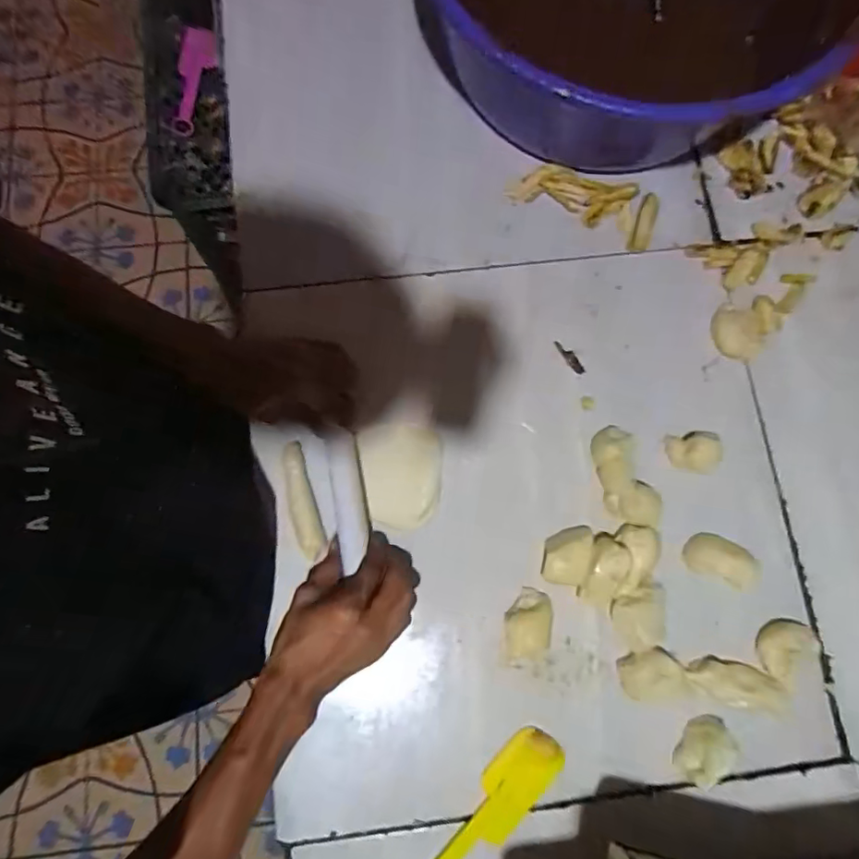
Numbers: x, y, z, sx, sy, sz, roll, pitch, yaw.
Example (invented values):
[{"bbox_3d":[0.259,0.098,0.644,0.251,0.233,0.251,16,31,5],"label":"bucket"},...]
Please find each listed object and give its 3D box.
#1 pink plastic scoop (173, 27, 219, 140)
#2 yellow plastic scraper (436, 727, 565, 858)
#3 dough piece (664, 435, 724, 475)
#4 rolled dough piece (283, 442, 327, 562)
[{"bbox_3d":[-0.341,-0.491,0.755,0.054,0.027,0.159,11,78,1],"label":"pink plastic scoop"},{"bbox_3d":[0.040,0.335,0.442,0.047,0.011,0.188,41,81,7],"label":"yellow plastic scraper"},{"bbox_3d":[0.246,0.022,0.494,0.045,0.019,0.032,11,79,2],"label":"dough piece"},{"bbox_3d":[-0.117,0.065,0.485,0.022,0.011,0.105,-16,79,-4],"label":"rolled dough piece"}]

